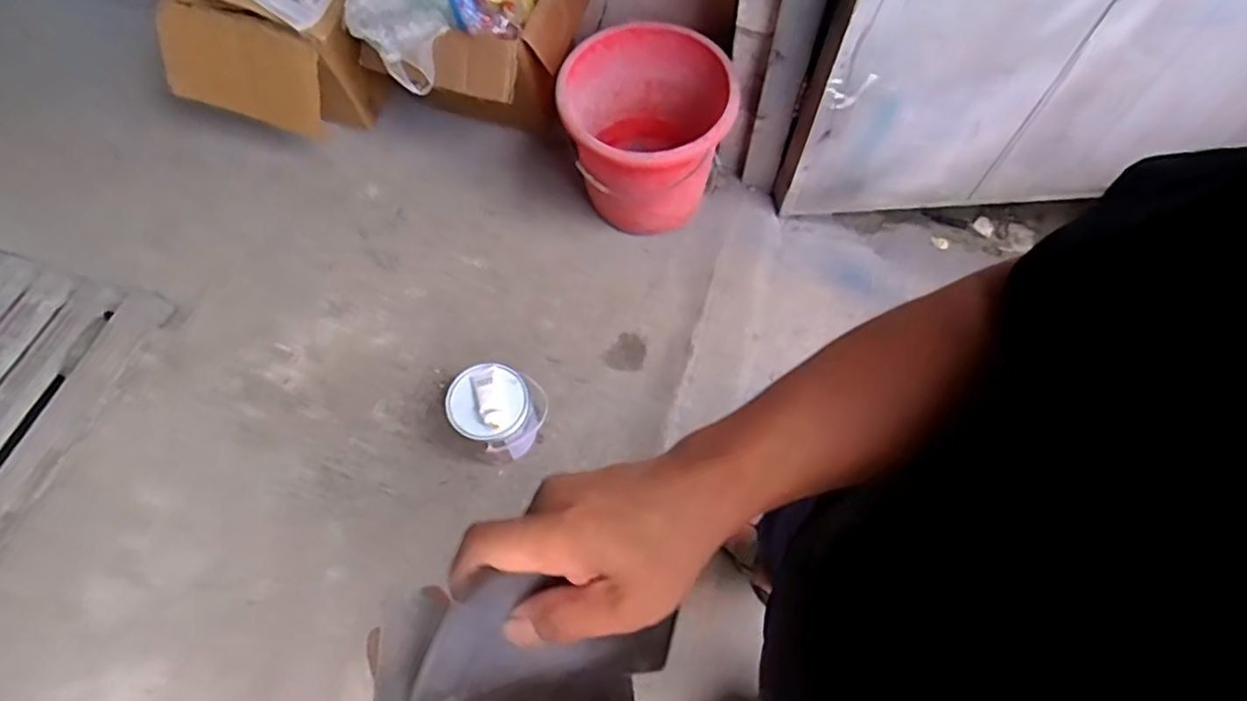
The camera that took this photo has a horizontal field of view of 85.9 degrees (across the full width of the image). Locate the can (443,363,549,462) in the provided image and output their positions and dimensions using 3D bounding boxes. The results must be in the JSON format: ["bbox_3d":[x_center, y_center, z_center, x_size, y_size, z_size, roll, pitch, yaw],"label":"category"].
[{"bbox_3d":[-0.254,0.130,1.338,0.162,0.193,0.152,-1,63,1],"label":"can"}]

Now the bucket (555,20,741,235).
[{"bbox_3d":[0.045,-0.464,1.535,0.355,0.367,0.356,-1,63,1],"label":"bucket"}]

